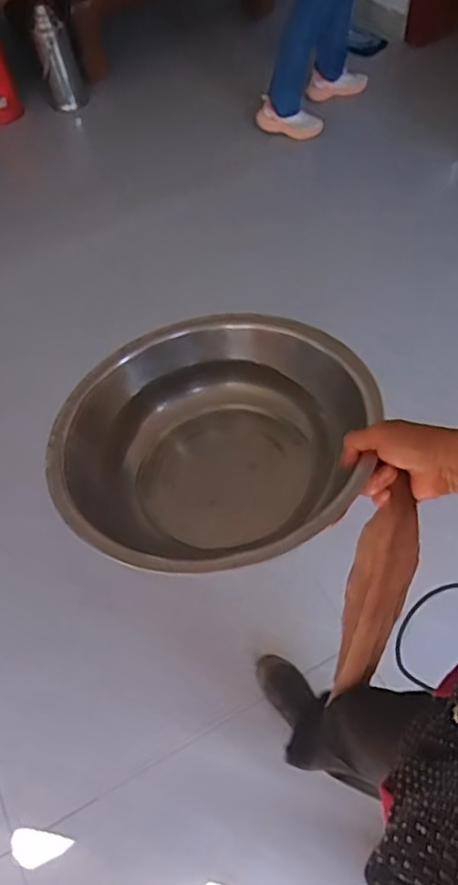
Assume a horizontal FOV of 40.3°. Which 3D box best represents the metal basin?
[{"bbox_3d":[-0.011,0.009,0.638,0.308,0.139,0.289,-2,58,3],"label":"metal basin"}]

